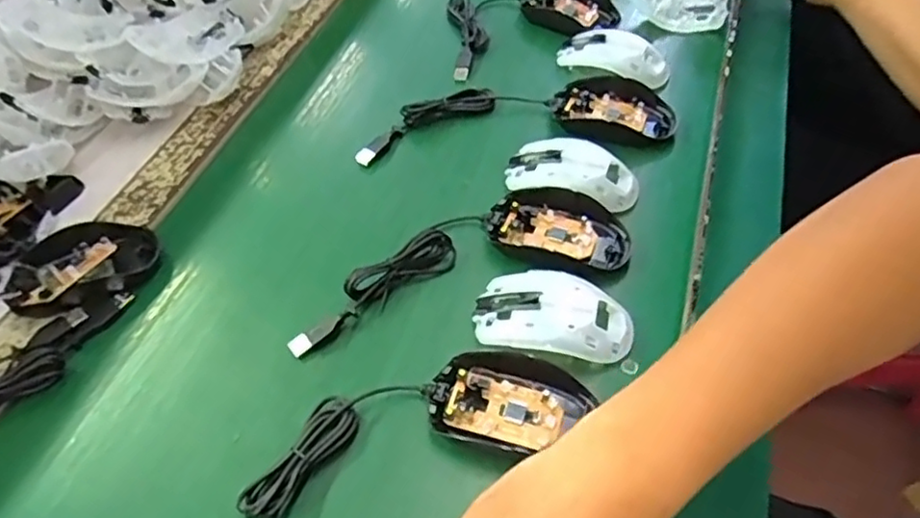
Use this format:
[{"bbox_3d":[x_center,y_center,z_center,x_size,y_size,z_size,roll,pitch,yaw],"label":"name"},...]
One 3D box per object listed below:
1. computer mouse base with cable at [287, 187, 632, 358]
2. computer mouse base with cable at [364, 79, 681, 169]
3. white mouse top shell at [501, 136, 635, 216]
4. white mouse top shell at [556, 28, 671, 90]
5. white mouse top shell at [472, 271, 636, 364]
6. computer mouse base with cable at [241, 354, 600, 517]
[{"bbox_3d":[-0.001,-0.003,0.466,0.241,0.022,0.085,-17,47,-3],"label":"computer mouse base with cable"},{"bbox_3d":[0.051,-0.122,0.557,0.263,0.021,0.074,-6,47,7],"label":"computer mouse base with cable"},{"bbox_3d":[0.088,-0.068,0.507,0.101,0.027,0.053,11,52,22],"label":"white mouse top shell"},{"bbox_3d":[0.144,-0.190,0.597,0.102,0.022,0.045,19,55,27],"label":"white mouse top shell"},{"bbox_3d":[0.062,0.036,0.425,0.101,0.023,0.058,1,49,14],"label":"white mouse top shell"},{"bbox_3d":[-0.039,0.109,0.379,0.228,0.019,0.090,-27,48,-12],"label":"computer mouse base with cable"}]

